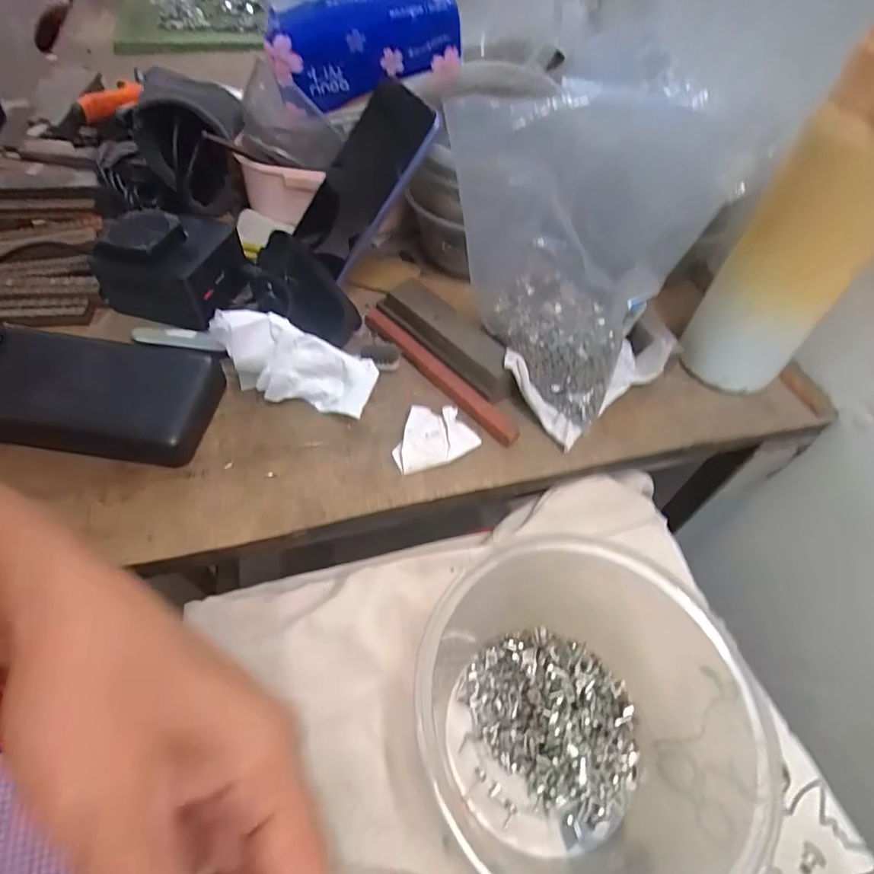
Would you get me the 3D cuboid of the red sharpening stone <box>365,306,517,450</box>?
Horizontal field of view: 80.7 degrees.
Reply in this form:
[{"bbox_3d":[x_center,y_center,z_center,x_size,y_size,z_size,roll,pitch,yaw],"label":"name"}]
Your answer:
[{"bbox_3d":[-0.001,-0.046,0.355,0.015,0.011,0.148,-36,64,-27],"label":"red sharpening stone"}]

